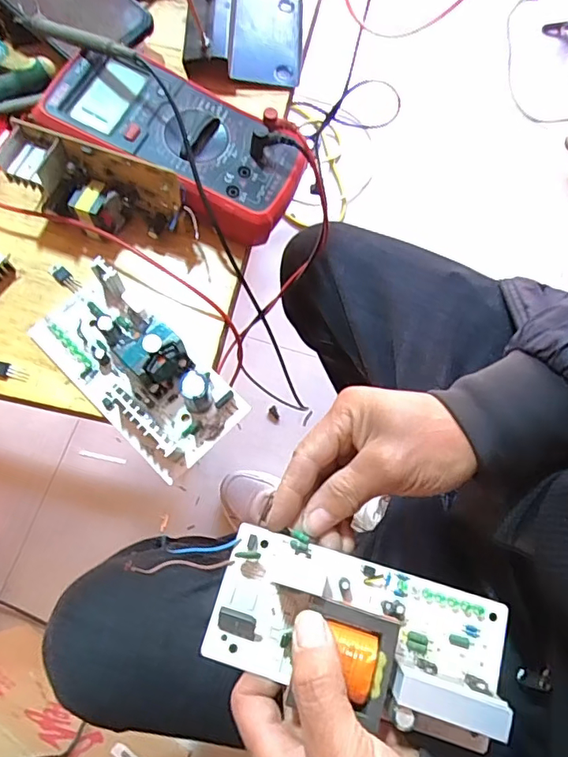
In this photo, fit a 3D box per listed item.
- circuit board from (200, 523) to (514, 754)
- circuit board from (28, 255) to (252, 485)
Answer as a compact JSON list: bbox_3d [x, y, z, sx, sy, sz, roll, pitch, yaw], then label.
[{"bbox_3d":[0.040,0.140,0.283,0.161,0.045,0.075,13,71,13],"label":"circuit board"},{"bbox_3d":[-0.098,-0.011,0.325,0.147,0.042,0.073,42,74,11],"label":"circuit board"}]

